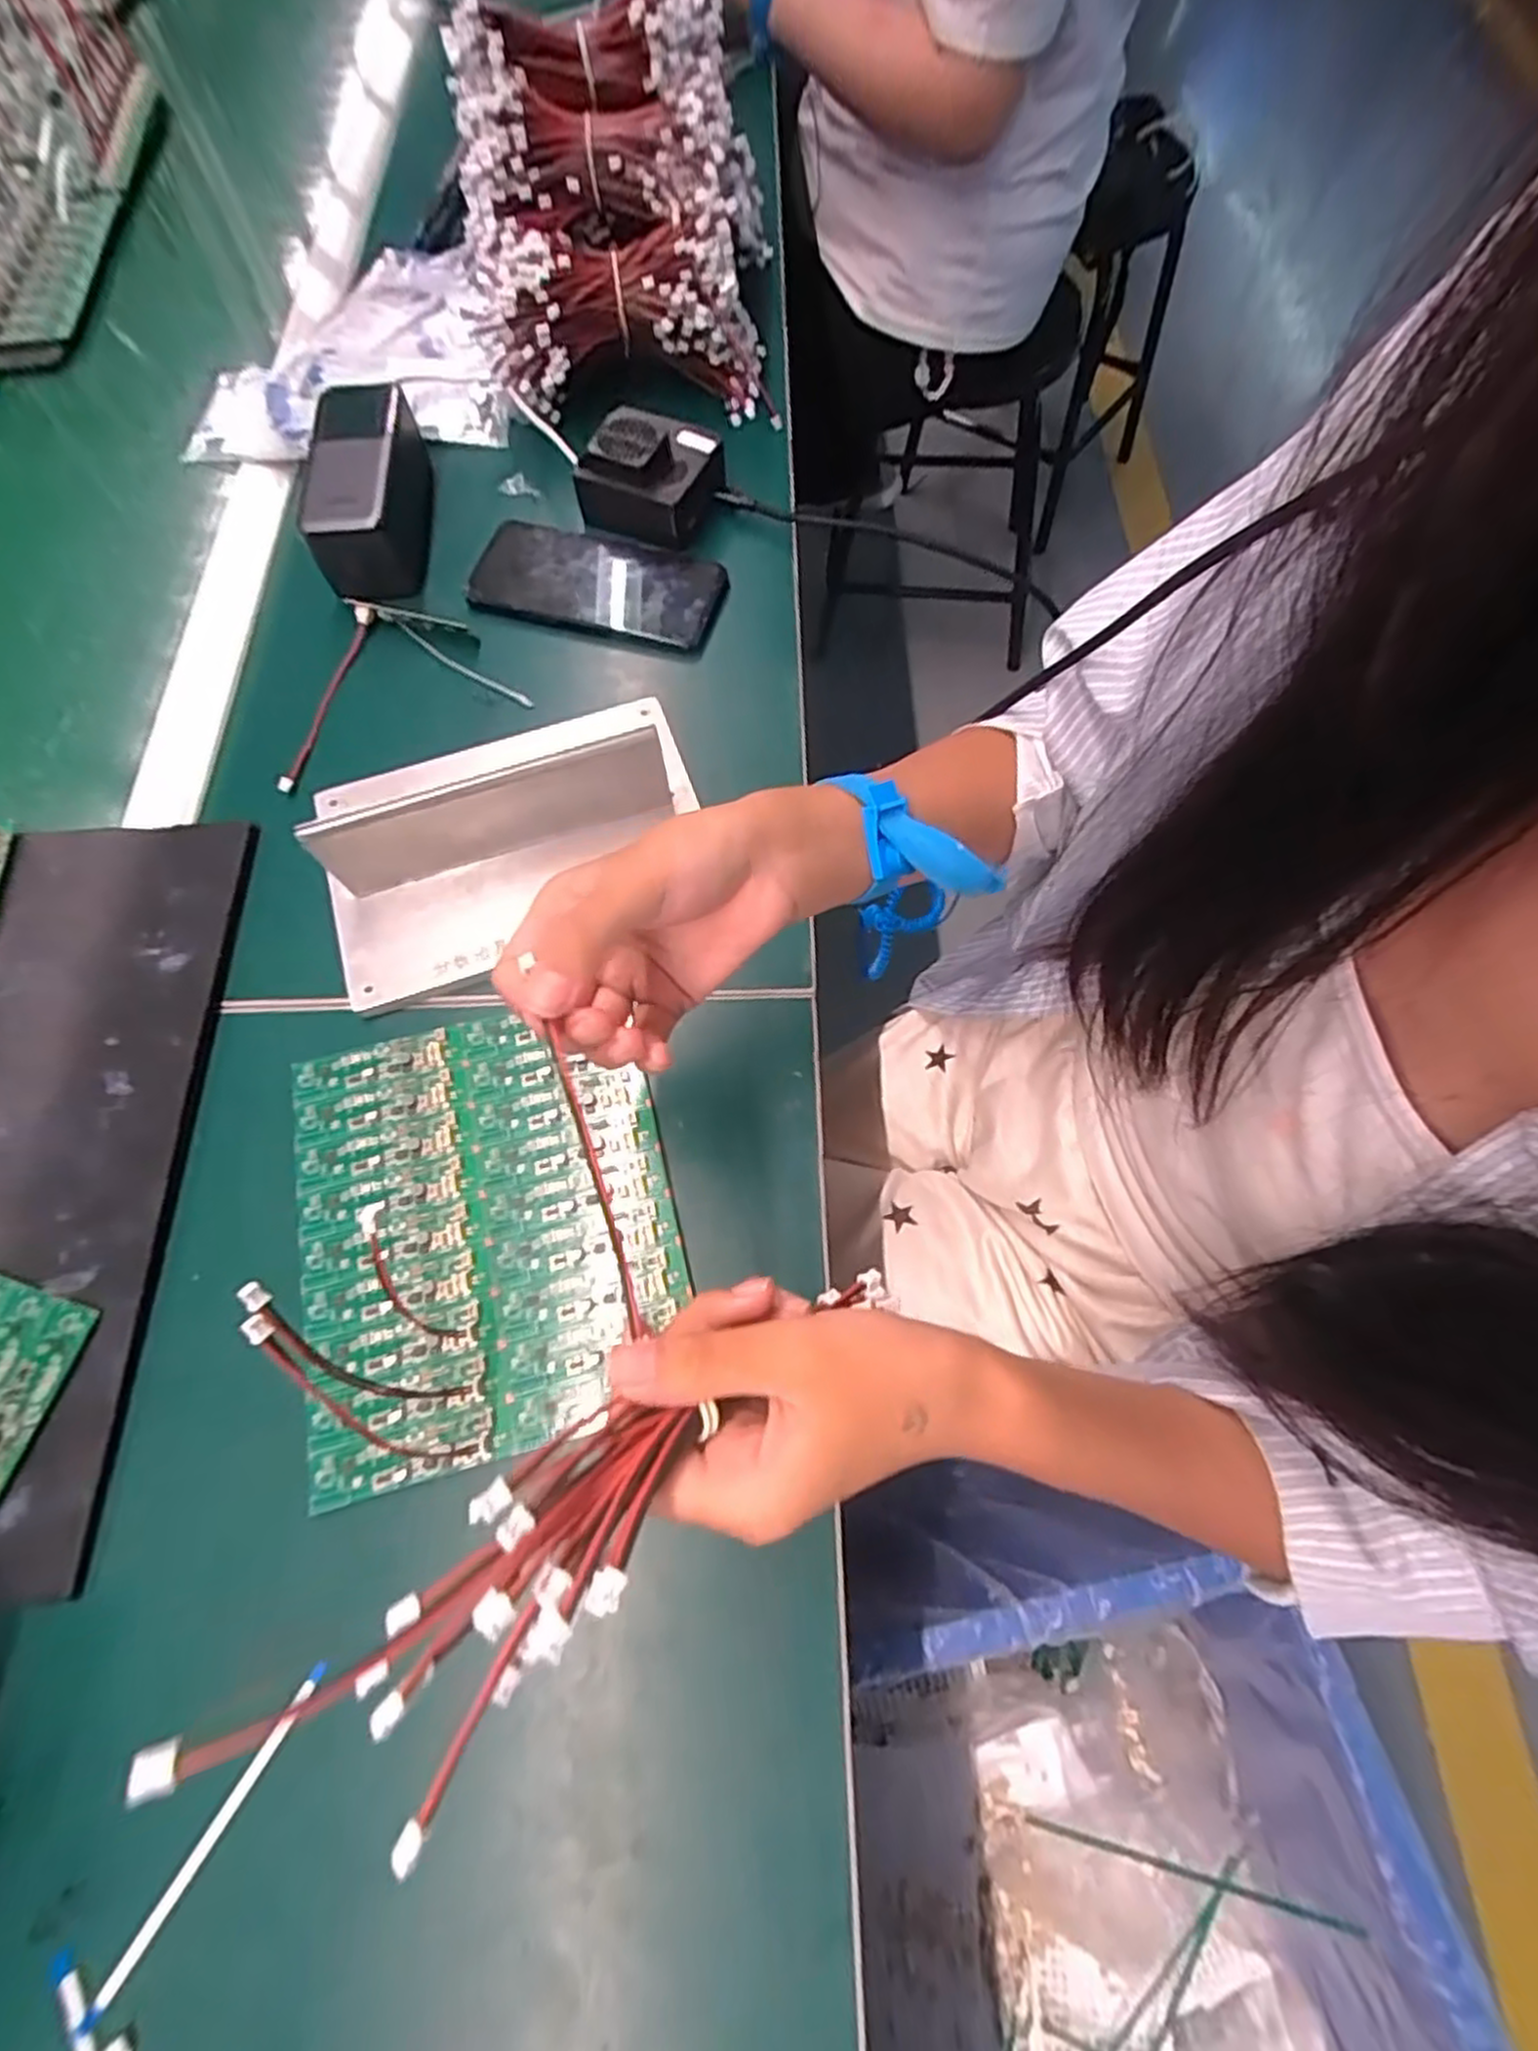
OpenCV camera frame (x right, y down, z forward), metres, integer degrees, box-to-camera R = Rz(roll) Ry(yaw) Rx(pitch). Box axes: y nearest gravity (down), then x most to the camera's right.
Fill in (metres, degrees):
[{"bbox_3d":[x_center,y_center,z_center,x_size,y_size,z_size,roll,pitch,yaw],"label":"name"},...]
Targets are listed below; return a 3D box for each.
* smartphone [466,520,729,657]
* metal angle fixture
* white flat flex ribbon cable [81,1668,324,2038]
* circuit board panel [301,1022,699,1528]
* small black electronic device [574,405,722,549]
[{"bbox_3d":[-0.108,-0.286,0.494,0.158,0.014,0.083,14,70,5],"label":"smartphone"},{"bbox_3d":[-0.140,-0.107,0.400,0.193,0.061,0.139,-18,70,-7],"label":"metal angle fixture"},{"bbox_3d":[-0.204,0.297,0.280,0.006,0.004,0.117,29,72,10],"label":"white flat flex ribbon cable"},{"bbox_3d":[-0.129,0.089,0.352,0.165,0.009,0.192,-14,70,-5],"label":"circuit board panel"},{"bbox_3d":[-0.076,-0.363,0.503,0.083,0.046,0.072,21,71,8],"label":"small black electronic device"}]

